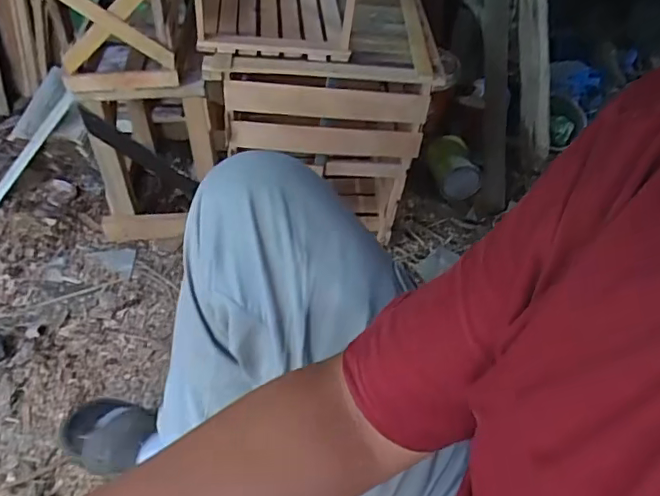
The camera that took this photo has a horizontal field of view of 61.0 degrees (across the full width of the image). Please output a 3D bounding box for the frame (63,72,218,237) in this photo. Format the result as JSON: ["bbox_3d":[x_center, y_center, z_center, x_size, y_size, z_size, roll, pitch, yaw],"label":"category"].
[{"bbox_3d":[-0.344,-0.180,1.097,0.243,0.367,0.067,-3,44,-8],"label":"frame"}]

